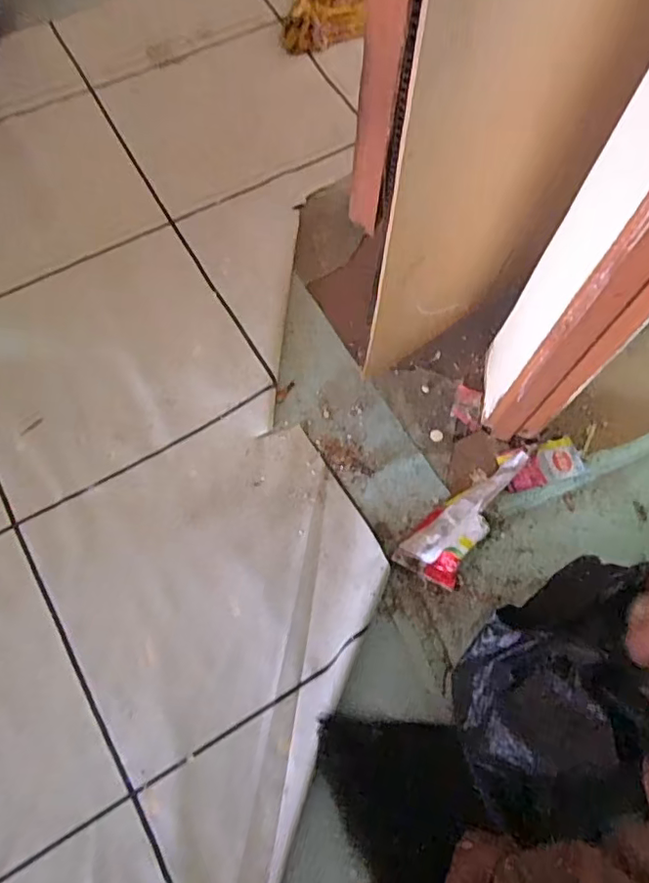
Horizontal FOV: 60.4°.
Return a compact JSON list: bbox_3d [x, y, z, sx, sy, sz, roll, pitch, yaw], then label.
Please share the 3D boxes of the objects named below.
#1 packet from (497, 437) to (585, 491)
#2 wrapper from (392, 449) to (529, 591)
[{"bbox_3d":[0.242,0.025,0.621,0.088,0.011,0.049,-13,70,-6],"label":"packet"},{"bbox_3d":[0.146,0.074,0.580,0.067,0.047,0.162,36,73,12],"label":"wrapper"}]

